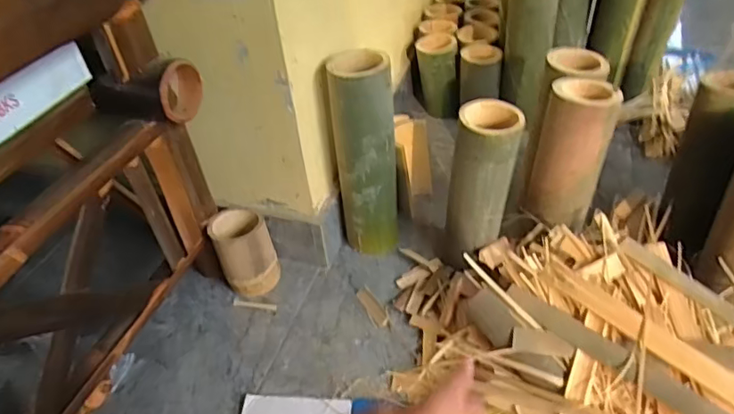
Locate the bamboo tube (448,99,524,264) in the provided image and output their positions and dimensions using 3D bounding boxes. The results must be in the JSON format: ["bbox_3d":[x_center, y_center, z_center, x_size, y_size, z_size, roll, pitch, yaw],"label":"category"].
[{"bbox_3d":[0.166,-0.035,0.777,0.092,0.225,0.083,7,43,13],"label":"bamboo tube"}]

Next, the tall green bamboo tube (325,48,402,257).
[{"bbox_3d":[-0.002,-0.070,0.843,0.098,0.321,0.095,-6,41,0],"label":"tall green bamboo tube"}]

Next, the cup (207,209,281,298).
[{"bbox_3d":[-0.192,0.074,0.857,0.085,0.123,0.079,-3,41,3],"label":"cup"}]

